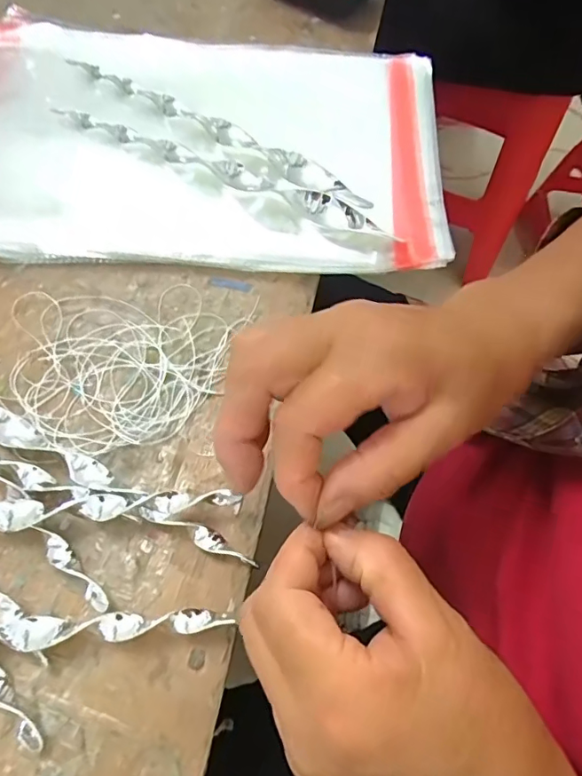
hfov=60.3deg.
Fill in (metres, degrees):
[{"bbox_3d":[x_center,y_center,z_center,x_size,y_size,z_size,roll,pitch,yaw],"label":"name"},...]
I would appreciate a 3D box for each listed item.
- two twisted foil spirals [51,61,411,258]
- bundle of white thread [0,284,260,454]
[{"bbox_3d":[-0.052,-0.175,0.382,0.282,0.027,0.056,27,65,10],"label":"two twisted foil spirals"},{"bbox_3d":[-0.114,-0.021,0.318,0.142,0.004,0.122,16,64,5],"label":"bundle of white thread"}]

